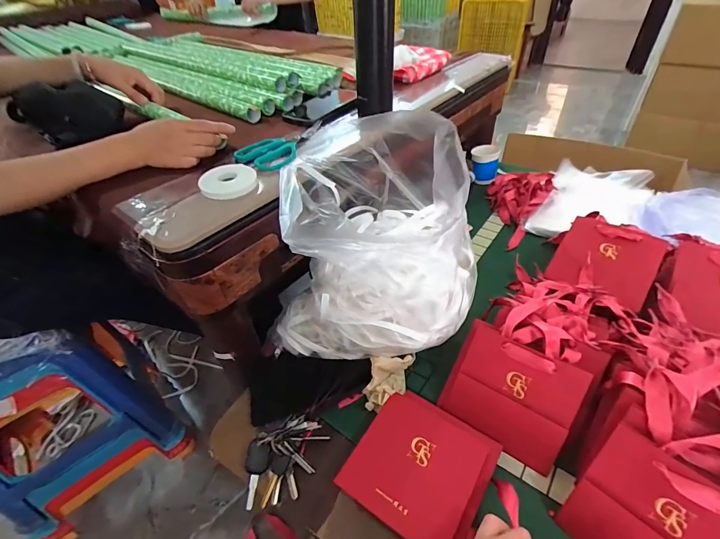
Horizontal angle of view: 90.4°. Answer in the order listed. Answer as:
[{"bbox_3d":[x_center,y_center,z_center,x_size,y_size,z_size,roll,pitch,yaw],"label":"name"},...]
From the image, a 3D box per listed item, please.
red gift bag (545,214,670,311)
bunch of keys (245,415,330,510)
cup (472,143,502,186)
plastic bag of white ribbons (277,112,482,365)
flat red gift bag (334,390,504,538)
[{"bbox_3d":[0.420,-0.019,0.614,0.141,0.055,0.153,27,76,28],"label":"red gift bag"},{"bbox_3d":[-0.098,0.250,0.471,0.101,0.034,0.090,-10,43,-6],"label":"bunch of keys"},{"bbox_3d":[0.315,-0.265,0.910,0.069,0.080,0.064,12,45,17],"label":"cup"},{"bbox_3d":[0.027,-0.047,0.520,0.276,0.265,0.254,6,44,11],"label":"plastic bag of white ribbons"},{"bbox_3d":[0.077,0.239,0.442,0.151,0.018,0.153,23,49,26],"label":"flat red gift bag"}]

